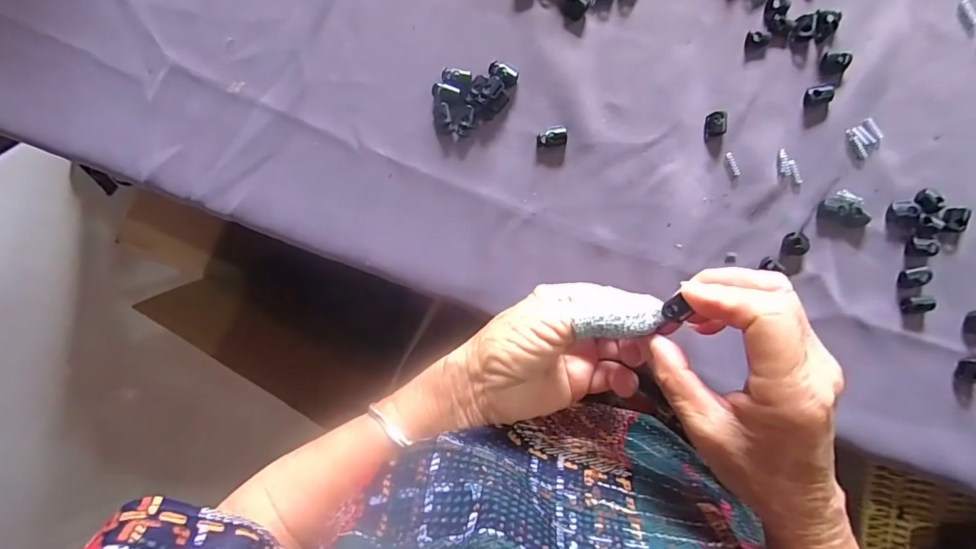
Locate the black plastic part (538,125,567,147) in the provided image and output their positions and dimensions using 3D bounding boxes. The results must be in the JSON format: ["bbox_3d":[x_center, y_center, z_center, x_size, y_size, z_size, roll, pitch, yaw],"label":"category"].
[{"bbox_3d":[0.045,-0.096,0.320,0.021,0.005,0.013,-3,93,7],"label":"black plastic part"}]

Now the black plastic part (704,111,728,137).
[{"bbox_3d":[0.151,-0.099,0.304,0.014,0.006,0.015,-6,93,7],"label":"black plastic part"}]

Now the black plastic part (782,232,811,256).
[{"bbox_3d":[0.202,-0.020,0.301,0.016,0.005,0.015,0,94,7],"label":"black plastic part"}]

